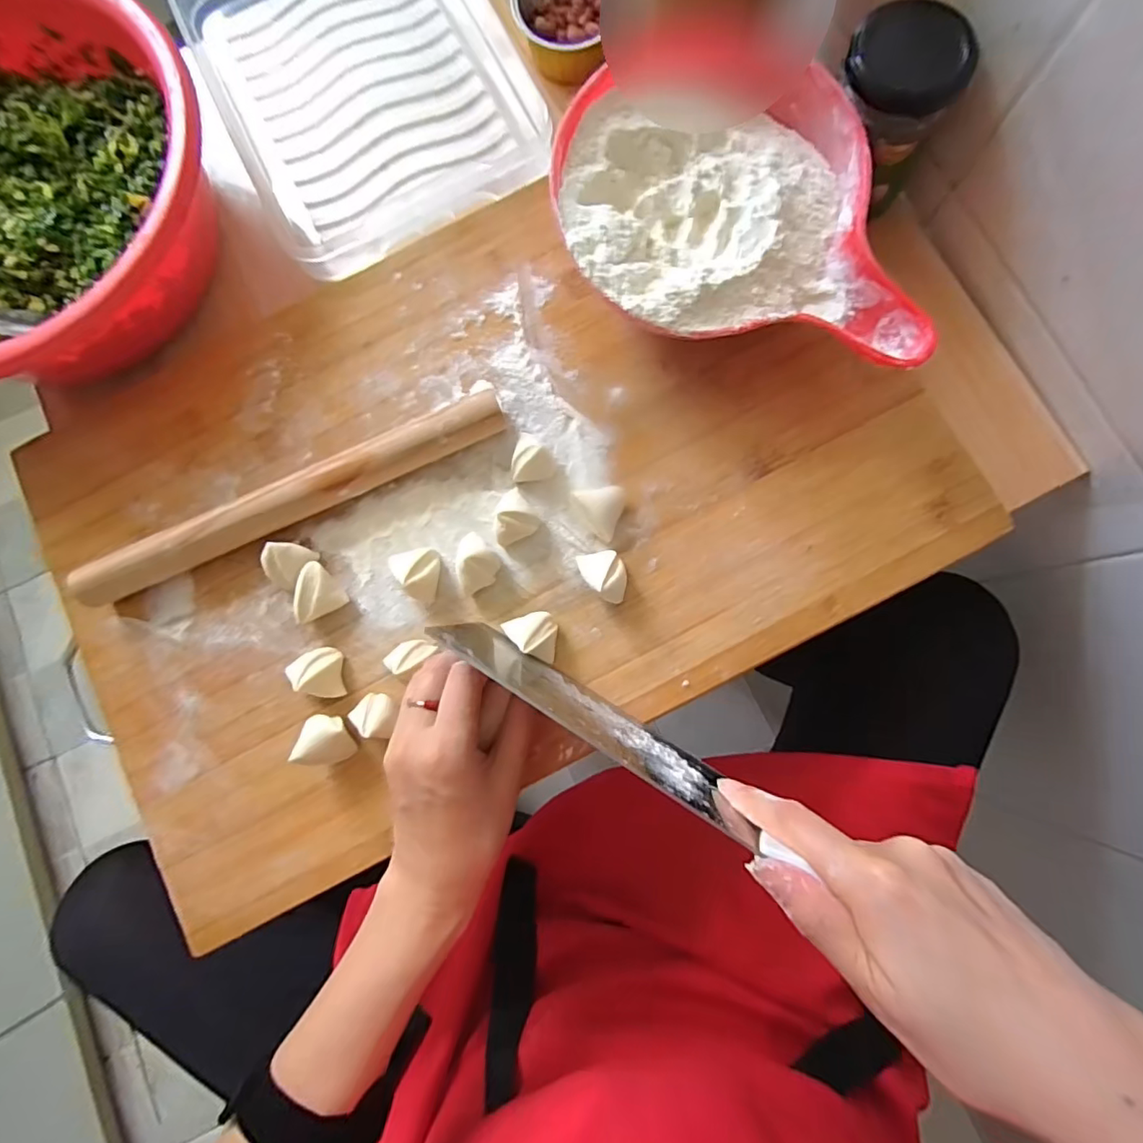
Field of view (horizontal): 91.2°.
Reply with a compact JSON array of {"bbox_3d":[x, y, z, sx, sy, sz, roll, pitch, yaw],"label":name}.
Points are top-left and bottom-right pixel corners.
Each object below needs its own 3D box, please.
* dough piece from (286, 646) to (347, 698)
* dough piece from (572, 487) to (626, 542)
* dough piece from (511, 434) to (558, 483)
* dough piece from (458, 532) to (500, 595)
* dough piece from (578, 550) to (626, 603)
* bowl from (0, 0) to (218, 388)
[{"bbox_3d":[-0.151,0.060,0.326,0.030,0.022,0.029,-9,82,3],"label":"dough piece"},{"bbox_3d":[0.019,-0.034,0.332,0.028,0.016,0.029,-9,82,3],"label":"dough piece"},{"bbox_3d":[-0.023,-0.070,0.336,0.026,0.024,0.027,-1,82,4],"label":"dough piece"},{"bbox_3d":[-0.054,-0.005,0.328,0.022,0.023,0.035,0,82,4],"label":"dough piece"},{"bbox_3d":[0.019,0.003,0.323,0.025,0.023,0.031,-15,81,2],"label":"dough piece"},{"bbox_3d":[-0.352,-0.234,0.356,0.259,0.082,0.255,-1,82,4],"label":"bowl"}]

